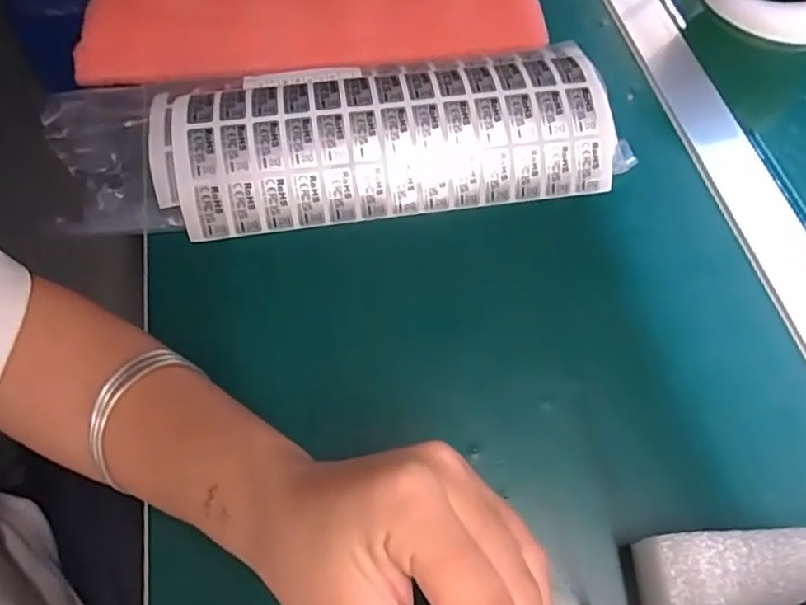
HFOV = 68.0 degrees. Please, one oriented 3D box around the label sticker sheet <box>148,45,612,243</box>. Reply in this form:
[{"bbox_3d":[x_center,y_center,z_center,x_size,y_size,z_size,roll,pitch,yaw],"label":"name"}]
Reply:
[{"bbox_3d":[-0.012,-0.104,0.369,0.270,0.033,0.098,-8,62,-4],"label":"label sticker sheet"}]

